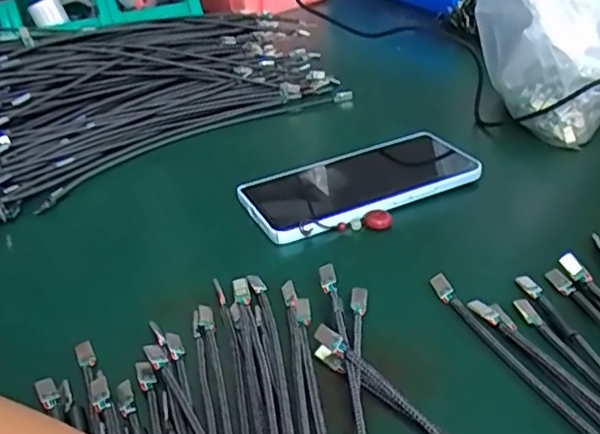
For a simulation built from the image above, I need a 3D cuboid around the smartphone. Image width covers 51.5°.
[{"bbox_3d":[0.041,-0.026,0.451,0.163,0.013,0.085,-18,35,-17],"label":"smartphone"}]

